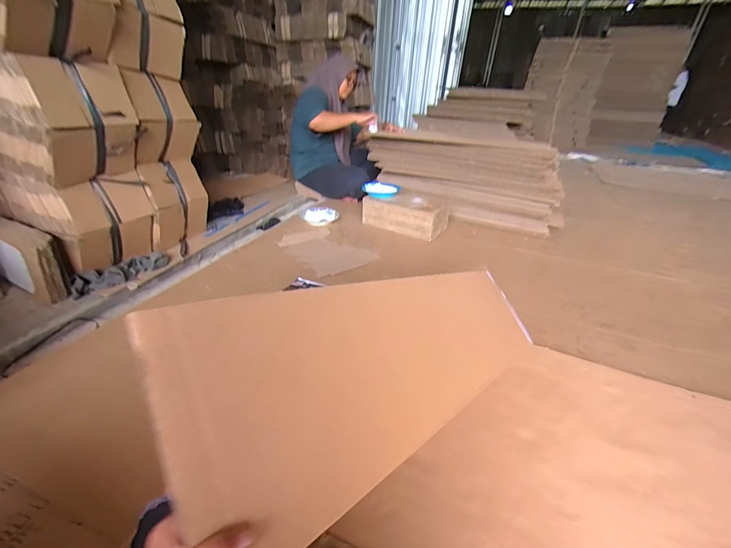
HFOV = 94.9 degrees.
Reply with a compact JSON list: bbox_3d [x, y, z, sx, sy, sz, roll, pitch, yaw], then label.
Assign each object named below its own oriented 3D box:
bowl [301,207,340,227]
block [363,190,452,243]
[{"bbox_3d":[-0.244,-0.307,1.796,0.199,0.031,0.208,0,32,-4],"label":"bowl"},{"bbox_3d":[0.196,-0.310,1.691,0.402,0.146,0.184,20,37,26],"label":"block"}]

